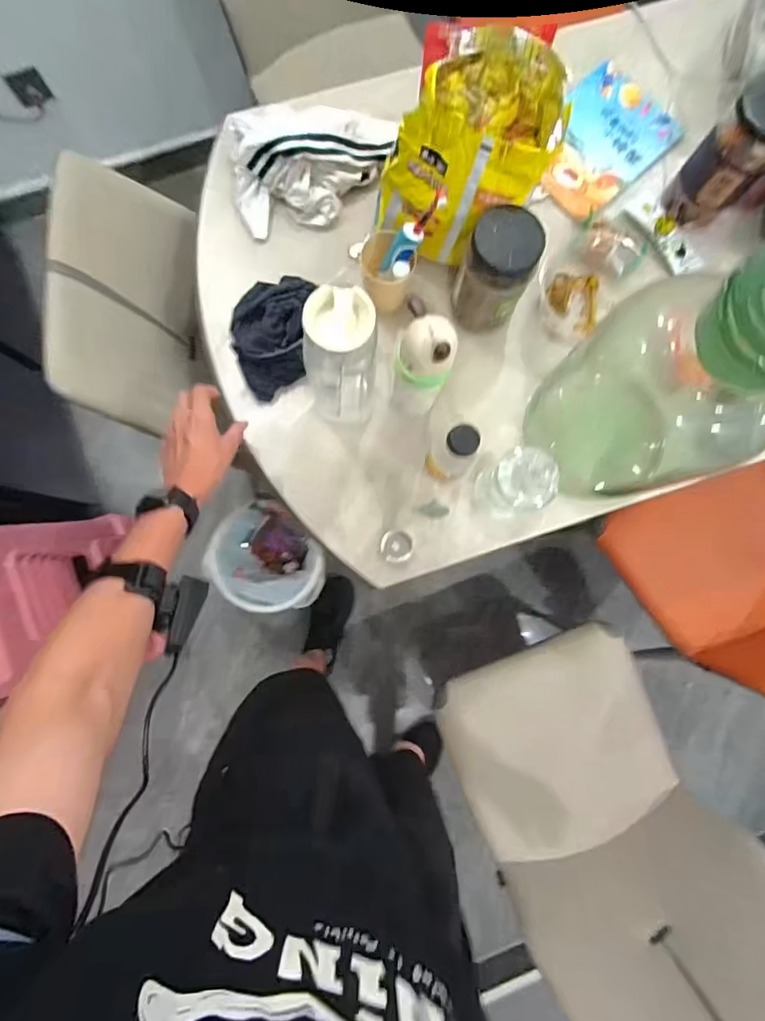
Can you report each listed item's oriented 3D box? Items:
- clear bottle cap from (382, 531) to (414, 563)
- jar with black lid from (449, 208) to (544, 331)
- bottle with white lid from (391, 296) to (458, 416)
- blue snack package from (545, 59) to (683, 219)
[{"bbox_3d":[0.022,0.053,0.709,0.046,0.028,0.047,0,84,-2],"label":"clear bottle cap"},{"bbox_3d":[0.159,-0.332,0.681,0.091,0.166,0.086,0,84,-2],"label":"jar with black lid"},{"bbox_3d":[0.051,-0.187,0.635,0.065,0.222,0.068,0,84,-2],"label":"bottle with white lid"},{"bbox_3d":[0.358,-0.609,0.797,0.255,0.008,0.175,-43,87,-6],"label":"blue snack package"}]

